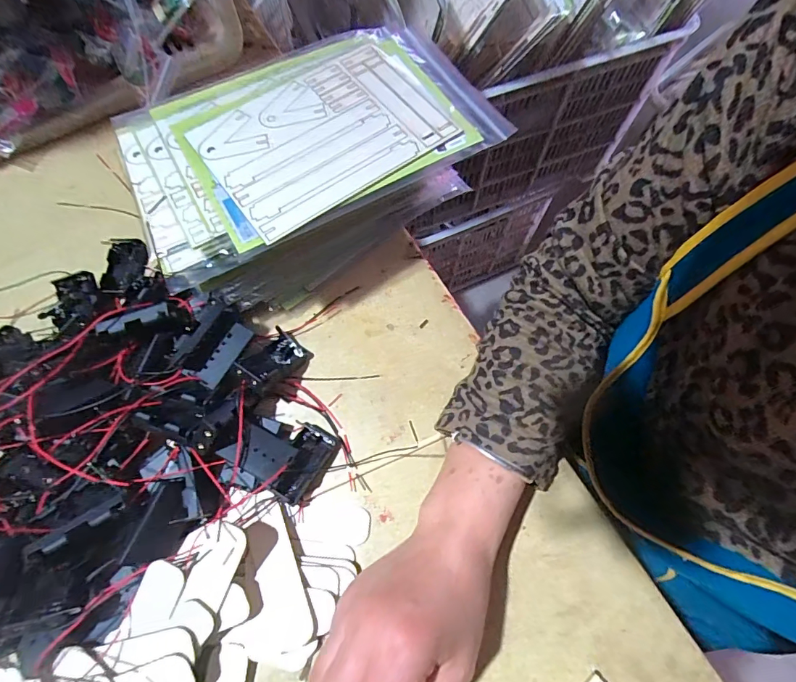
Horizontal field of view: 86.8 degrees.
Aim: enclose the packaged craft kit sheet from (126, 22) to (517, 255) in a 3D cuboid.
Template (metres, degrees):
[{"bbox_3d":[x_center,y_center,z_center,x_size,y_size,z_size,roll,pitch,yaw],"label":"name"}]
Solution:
[{"bbox_3d":[-0.059,-0.181,0.342,0.241,0.013,0.174,-29,72,-10],"label":"packaged craft kit sheet"}]

